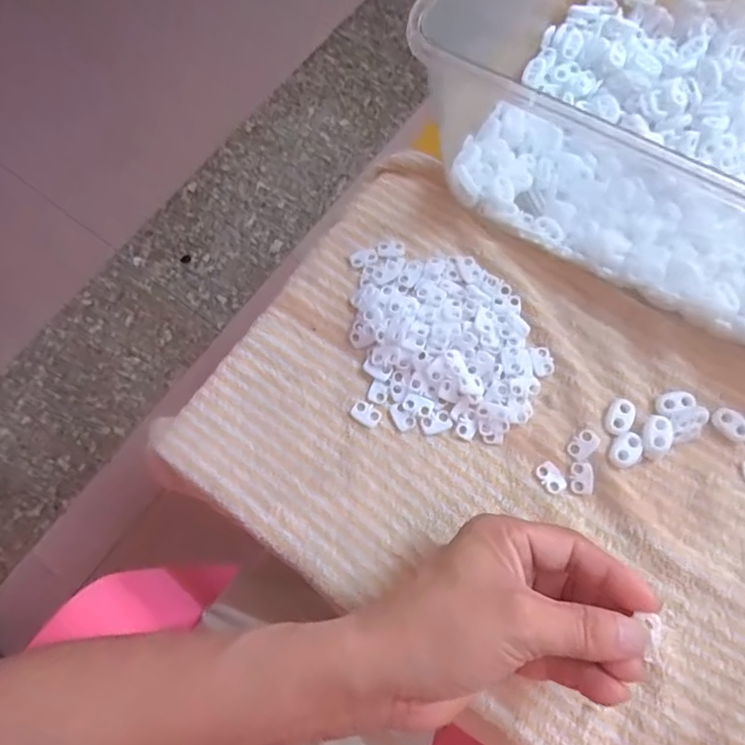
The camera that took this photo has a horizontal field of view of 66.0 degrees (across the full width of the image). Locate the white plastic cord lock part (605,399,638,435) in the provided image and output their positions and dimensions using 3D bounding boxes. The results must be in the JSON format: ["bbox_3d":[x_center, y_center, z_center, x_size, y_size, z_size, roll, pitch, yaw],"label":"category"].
[{"bbox_3d":[0.148,0.026,0.340,0.015,0.004,0.024,24,75,11],"label":"white plastic cord lock part"}]

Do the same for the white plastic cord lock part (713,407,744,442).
[{"bbox_3d":[0.209,0.030,0.334,0.013,0.008,0.022,-40,74,-10],"label":"white plastic cord lock part"}]

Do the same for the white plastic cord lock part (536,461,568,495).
[{"bbox_3d":[0.104,0.061,0.332,0.012,0.004,0.019,-30,73,-7],"label":"white plastic cord lock part"}]

